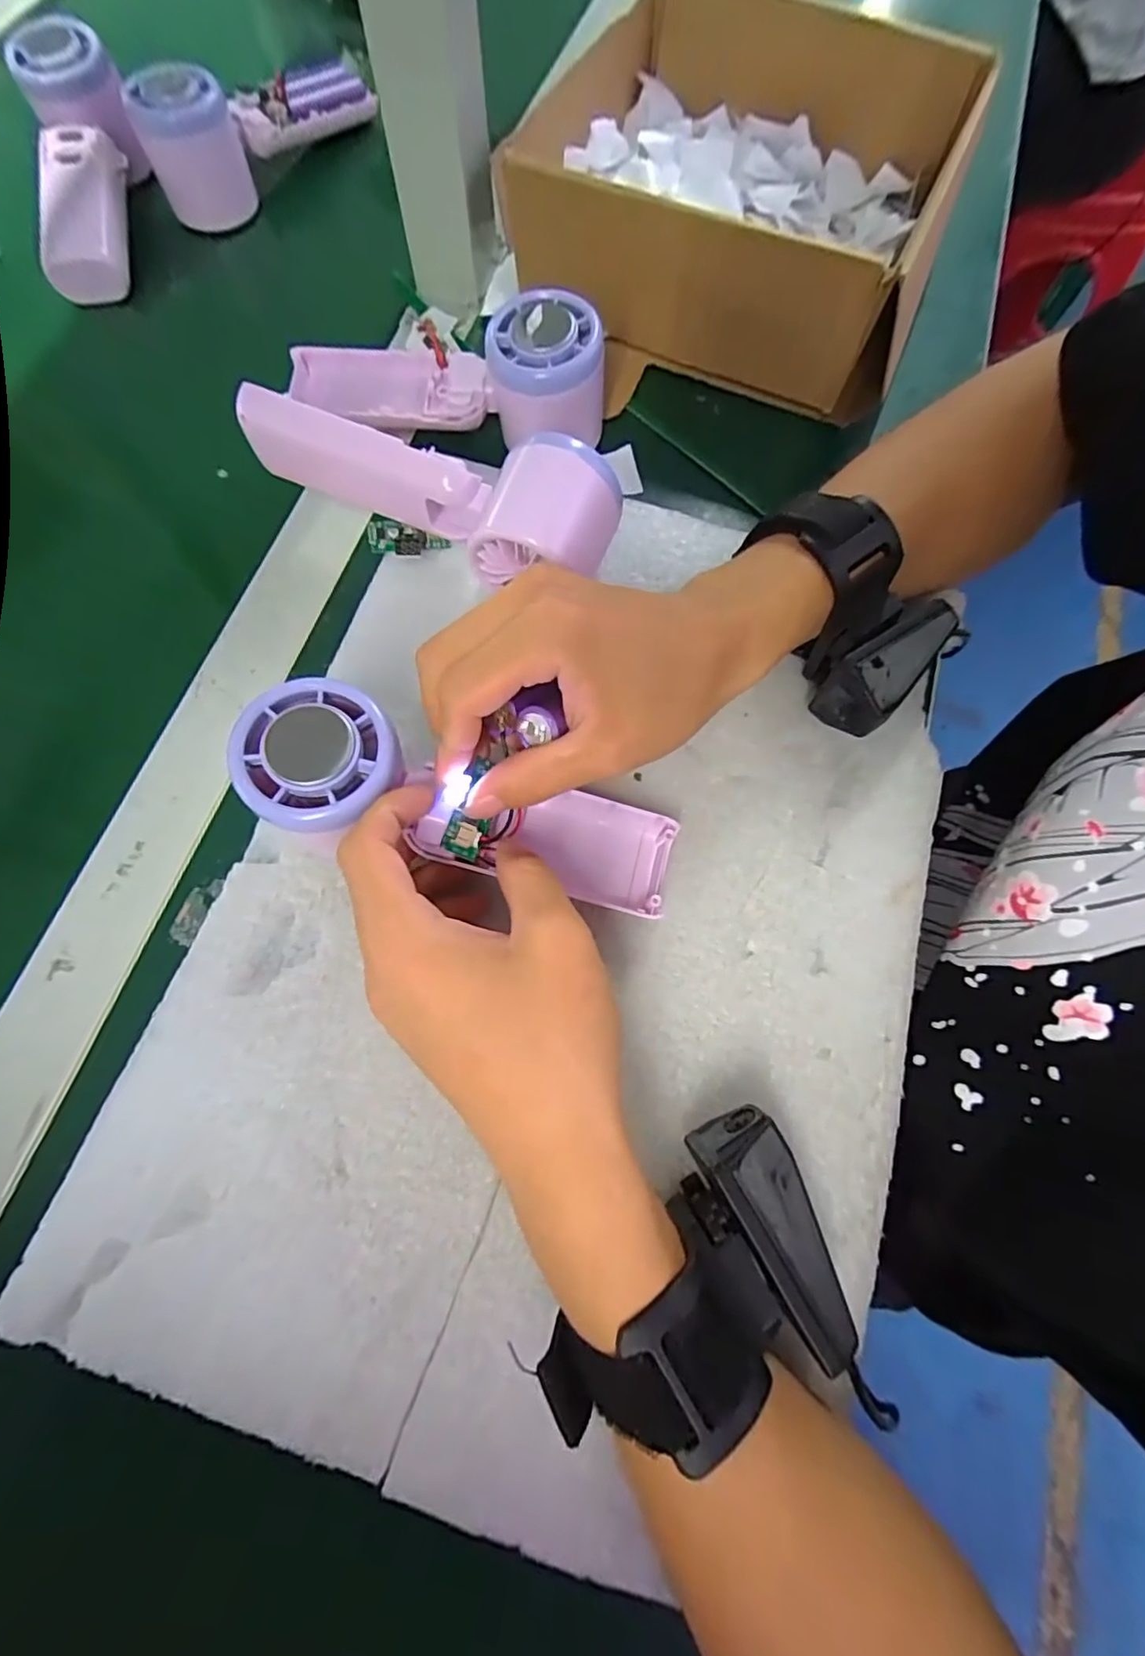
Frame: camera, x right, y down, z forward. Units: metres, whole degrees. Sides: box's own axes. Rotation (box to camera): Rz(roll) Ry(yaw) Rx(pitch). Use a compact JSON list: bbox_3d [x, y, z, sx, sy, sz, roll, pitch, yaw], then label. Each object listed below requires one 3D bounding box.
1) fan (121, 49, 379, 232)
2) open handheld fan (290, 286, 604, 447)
[{"bbox_3d":[-0.196,-0.444,0.379,0.148,0.053,0.048,-31,76,-10],"label":"fan"},{"bbox_3d":[-0.067,-0.232,0.308,0.163,0.058,0.053,12,72,4],"label":"open handheld fan"}]

